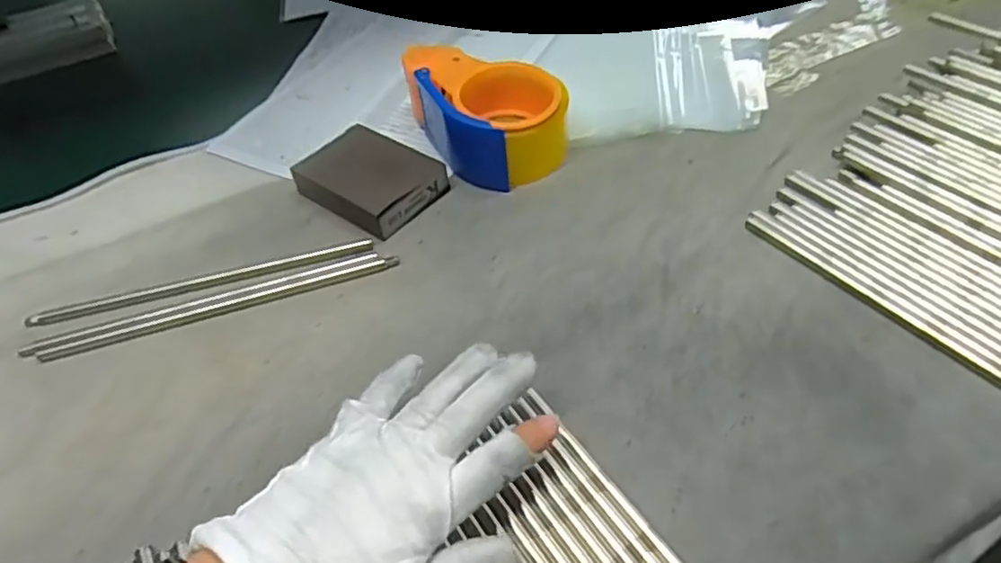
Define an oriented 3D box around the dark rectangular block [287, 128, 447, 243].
[{"bbox_3d":[-0.098,-0.076,0.486,0.099,0.024,0.072,29,55,29],"label":"dark rectangular block"}]

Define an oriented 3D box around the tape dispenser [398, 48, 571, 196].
[{"bbox_3d":[-0.011,-0.133,0.504,0.085,0.060,0.123,-26,49,-18],"label":"tape dispenser"}]

